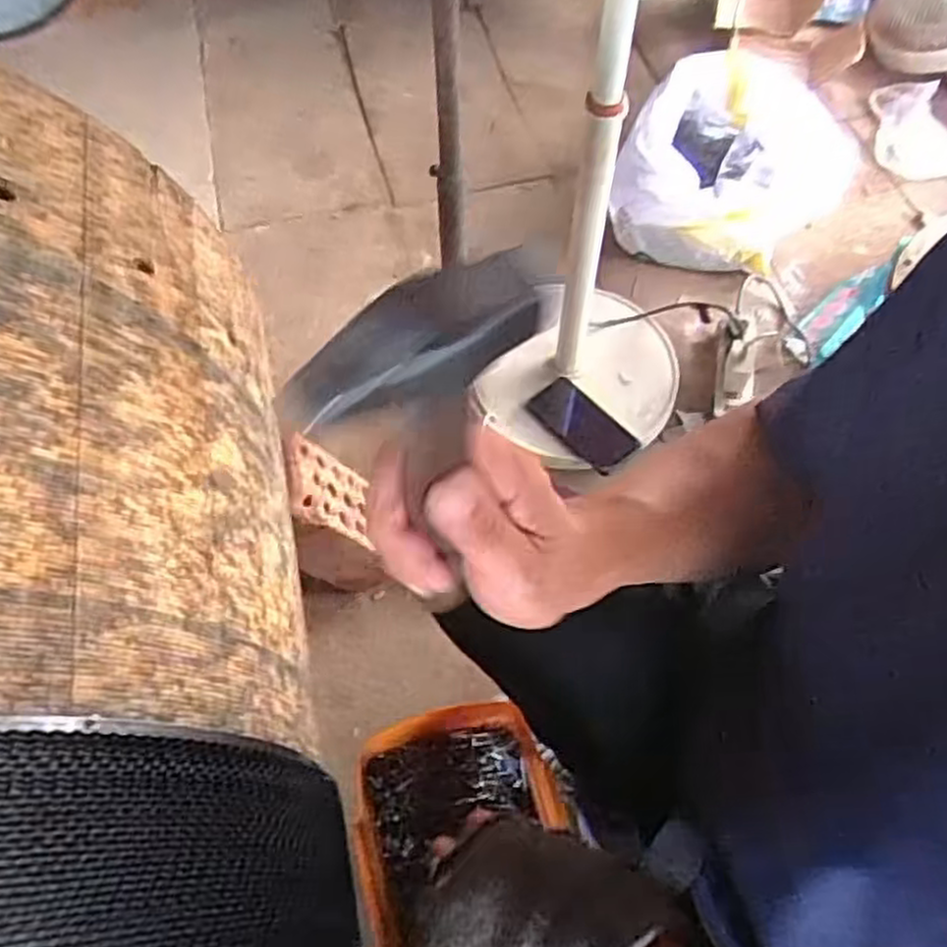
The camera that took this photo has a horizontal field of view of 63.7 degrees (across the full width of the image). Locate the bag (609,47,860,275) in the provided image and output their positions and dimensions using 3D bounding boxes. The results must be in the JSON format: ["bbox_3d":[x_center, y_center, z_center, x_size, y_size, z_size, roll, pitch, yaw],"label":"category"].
[{"bbox_3d":[0.470,-0.558,1.318,0.346,0.143,0.522,25,62,13],"label":"bag"}]

